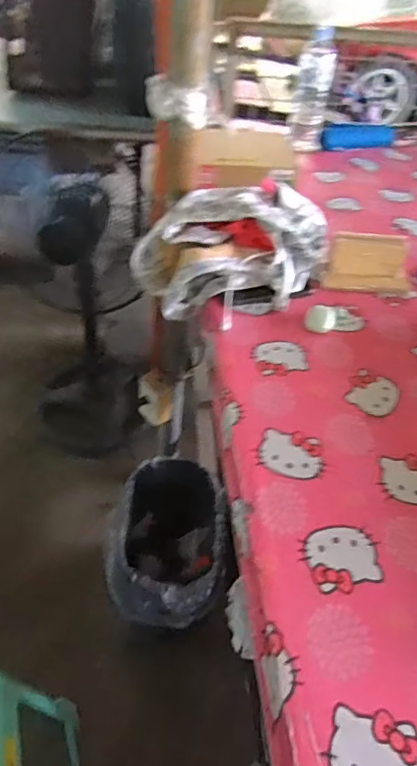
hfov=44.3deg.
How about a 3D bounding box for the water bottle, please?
[{"bbox_3d":[0.259,-0.736,1.283,0.084,0.239,0.091,9,46,2],"label":"water bottle"}]

